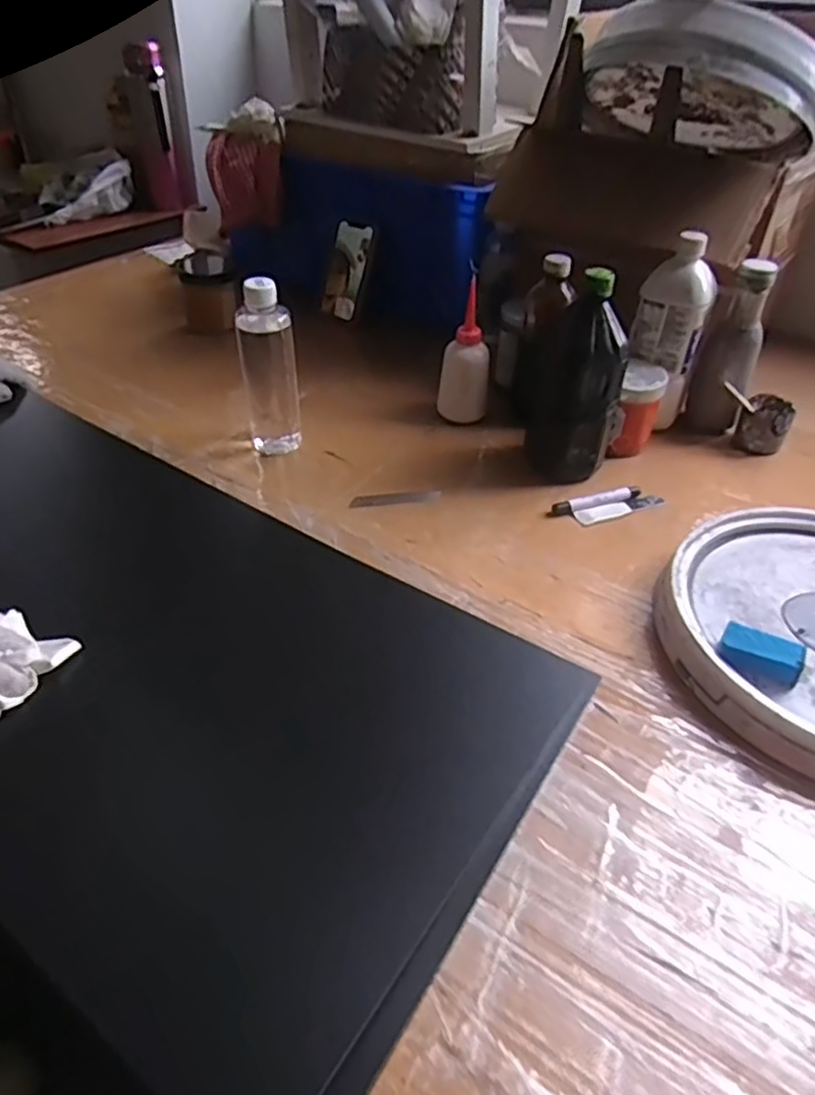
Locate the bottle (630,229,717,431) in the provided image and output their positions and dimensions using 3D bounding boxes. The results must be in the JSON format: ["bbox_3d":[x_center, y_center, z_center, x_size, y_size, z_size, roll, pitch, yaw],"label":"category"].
[{"bbox_3d":[0.318,-0.253,0.811,0.079,0.200,0.068,-19,45,-25],"label":"bottle"}]

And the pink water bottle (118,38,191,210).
[{"bbox_3d":[-0.490,-0.811,1.323,0.089,0.253,0.095,-13,43,-18],"label":"pink water bottle"}]

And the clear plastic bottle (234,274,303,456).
[{"bbox_3d":[-0.152,-0.191,0.754,0.060,0.195,0.054,-3,41,-8],"label":"clear plastic bottle"}]

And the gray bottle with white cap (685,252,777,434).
[{"bbox_3d":[0.391,-0.235,0.825,0.067,0.194,0.059,21,43,20],"label":"gray bottle with white cap"}]

